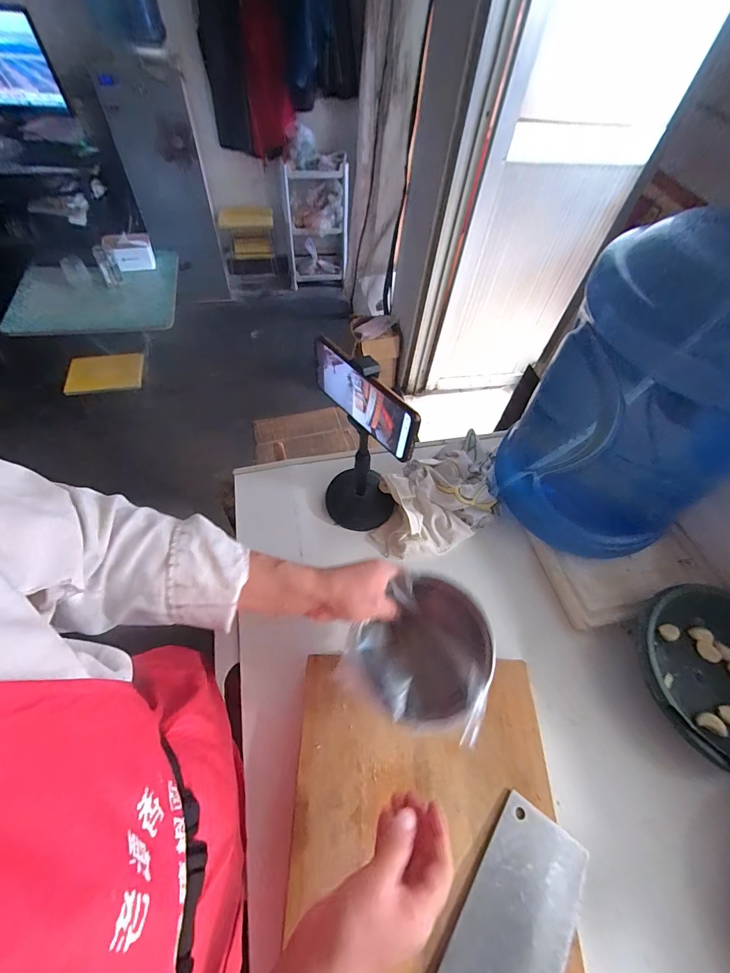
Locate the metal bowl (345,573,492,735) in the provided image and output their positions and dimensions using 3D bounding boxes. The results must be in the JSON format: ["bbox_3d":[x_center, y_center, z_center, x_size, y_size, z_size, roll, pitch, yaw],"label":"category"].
[{"bbox_3d":[0.060,0.167,0.399,0.126,0.050,0.133,2,57,-3],"label":"metal bowl"}]

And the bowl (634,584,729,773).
[{"bbox_3d":[0.451,0.236,0.484,0.189,0.068,0.210,2,57,-4],"label":"bowl"}]

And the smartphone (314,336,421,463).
[{"bbox_3d":[-0.002,-0.099,0.436,0.013,0.077,0.155,-34,66,-23],"label":"smartphone"}]

